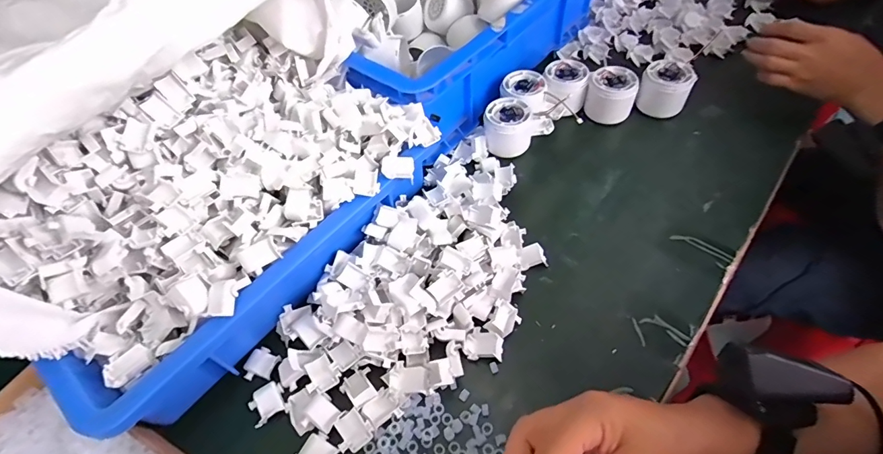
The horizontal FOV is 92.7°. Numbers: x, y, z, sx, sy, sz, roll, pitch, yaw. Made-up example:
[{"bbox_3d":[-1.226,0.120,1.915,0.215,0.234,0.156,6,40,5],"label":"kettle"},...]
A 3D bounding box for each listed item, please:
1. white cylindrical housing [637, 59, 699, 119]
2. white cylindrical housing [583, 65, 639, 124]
[{"bbox_3d":[0.288,-0.173,0.543,0.056,0.060,0.056,-2,54,3],"label":"white cylindrical housing"},{"bbox_3d":[0.217,-0.167,0.543,0.058,0.049,0.059,16,57,16],"label":"white cylindrical housing"}]

